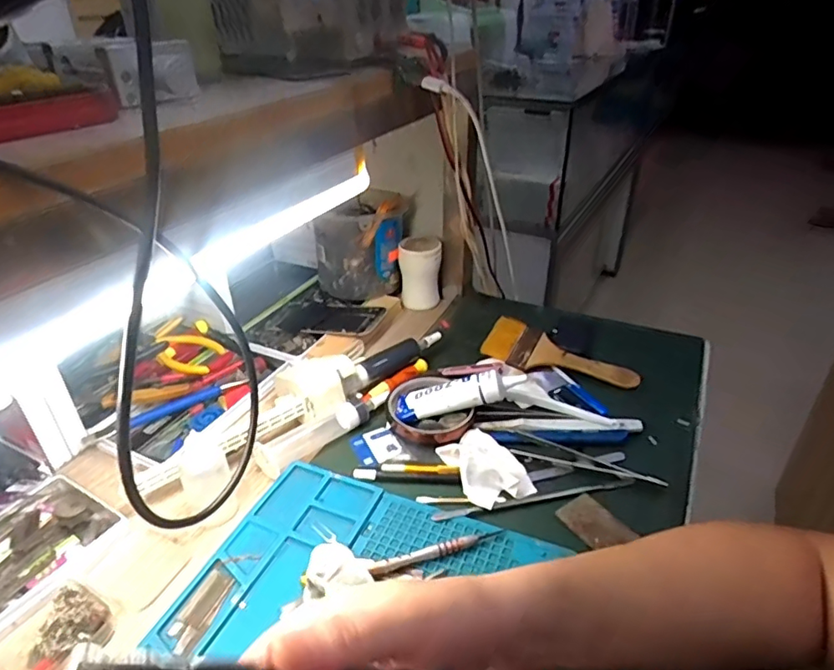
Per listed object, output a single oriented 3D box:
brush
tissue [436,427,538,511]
[{"bbox_3d":[0.151,0.023,0.600,0.161,0.024,0.056,20,38,31],"label":"brush"},{"bbox_3d":[0.057,0.106,0.476,0.056,0.021,0.080,-19,36,-26],"label":"tissue"}]

